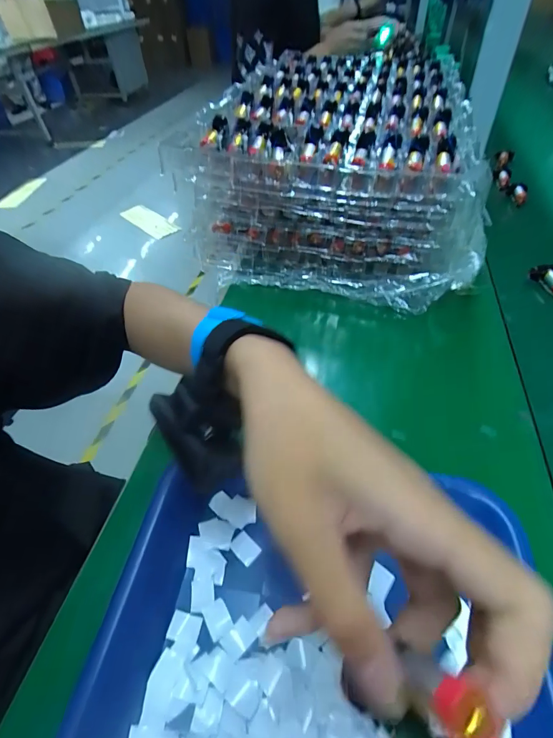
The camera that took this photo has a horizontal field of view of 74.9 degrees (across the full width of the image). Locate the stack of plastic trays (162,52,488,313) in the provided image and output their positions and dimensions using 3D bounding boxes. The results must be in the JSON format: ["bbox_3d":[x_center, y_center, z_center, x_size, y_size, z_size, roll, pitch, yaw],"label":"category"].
[{"bbox_3d":[0.112,-0.317,0.538,0.331,0.172,0.481,6,49,10],"label":"stack of plastic trays"}]

